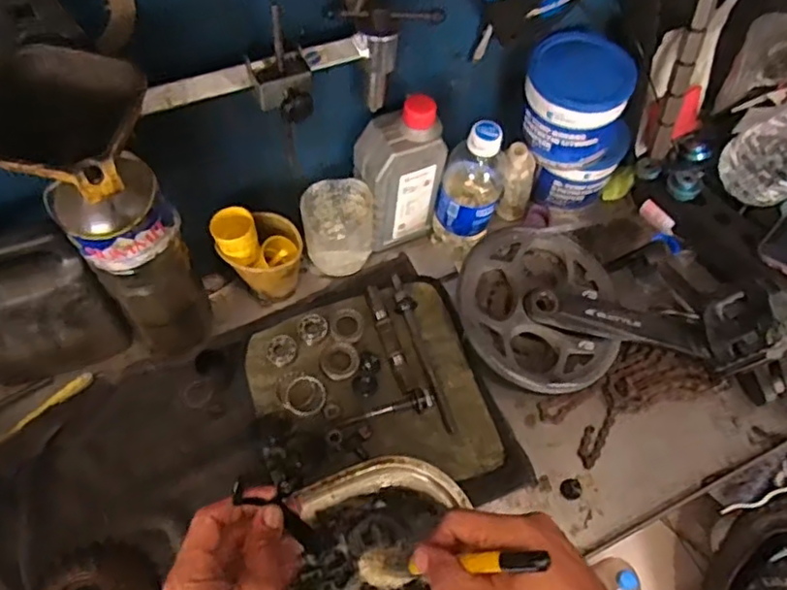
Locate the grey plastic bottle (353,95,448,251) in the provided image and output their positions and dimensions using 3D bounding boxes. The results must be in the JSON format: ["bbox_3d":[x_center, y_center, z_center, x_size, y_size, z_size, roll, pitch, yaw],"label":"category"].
[{"bbox_3d":[0.002,-0.123,0.654,0.080,0.169,0.058,-29,64,-18],"label":"grey plastic bottle"}]

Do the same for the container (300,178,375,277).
[{"bbox_3d":[-0.057,-0.067,0.667,0.071,0.089,0.065,-8,60,-7],"label":"container"}]

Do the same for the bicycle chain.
[{"bbox_3d":[0.235,0.095,0.632,0.172,0.016,0.074,-26,63,-17],"label":"bicycle chain"}]

